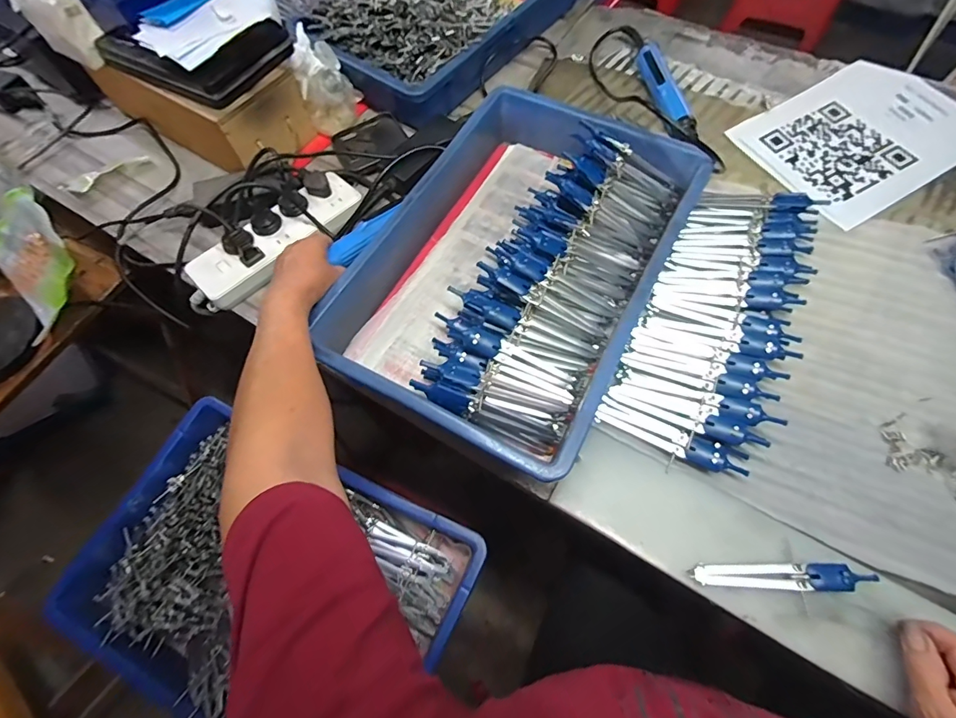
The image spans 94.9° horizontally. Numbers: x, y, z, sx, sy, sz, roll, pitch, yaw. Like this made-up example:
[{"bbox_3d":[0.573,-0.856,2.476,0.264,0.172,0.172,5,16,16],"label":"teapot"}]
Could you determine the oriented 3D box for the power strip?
[{"bbox_3d":[-0.246,-0.152,0.557,0.226,0.037,0.083,-40,70,-15],"label":"power strip"}]

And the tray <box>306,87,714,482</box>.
[{"bbox_3d":[0.036,-0.116,0.508,0.293,0.089,0.423,26,69,14],"label":"tray"}]

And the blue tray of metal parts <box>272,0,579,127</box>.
[{"bbox_3d":[-0.060,-0.584,0.700,0.304,0.129,0.456,32,71,16],"label":"blue tray of metal parts"}]

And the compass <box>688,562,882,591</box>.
[{"bbox_3d":[0.258,0.185,0.374,0.146,0.014,0.021,-1,66,2],"label":"compass"}]

